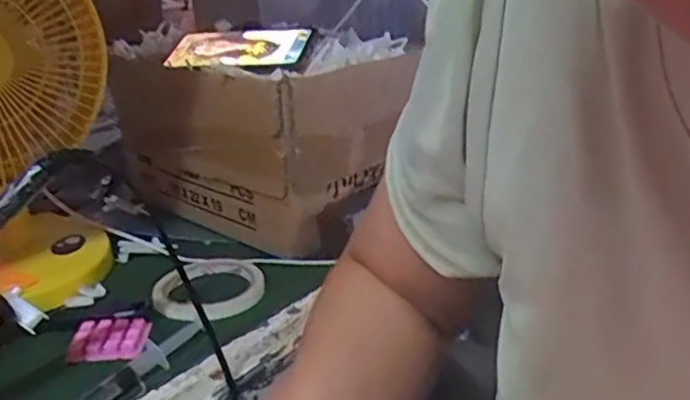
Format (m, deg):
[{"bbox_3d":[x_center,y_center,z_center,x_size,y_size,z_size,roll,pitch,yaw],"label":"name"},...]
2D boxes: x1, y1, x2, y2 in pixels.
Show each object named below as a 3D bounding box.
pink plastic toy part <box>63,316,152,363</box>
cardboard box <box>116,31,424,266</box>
[{"bbox_3d":[-0.192,0.112,0.535,0.056,0.012,0.050,-1,23,2],"label":"pink plastic toy part"},{"bbox_3d":[-0.095,-0.079,0.739,0.270,0.171,0.192,14,27,33],"label":"cardboard box"}]

